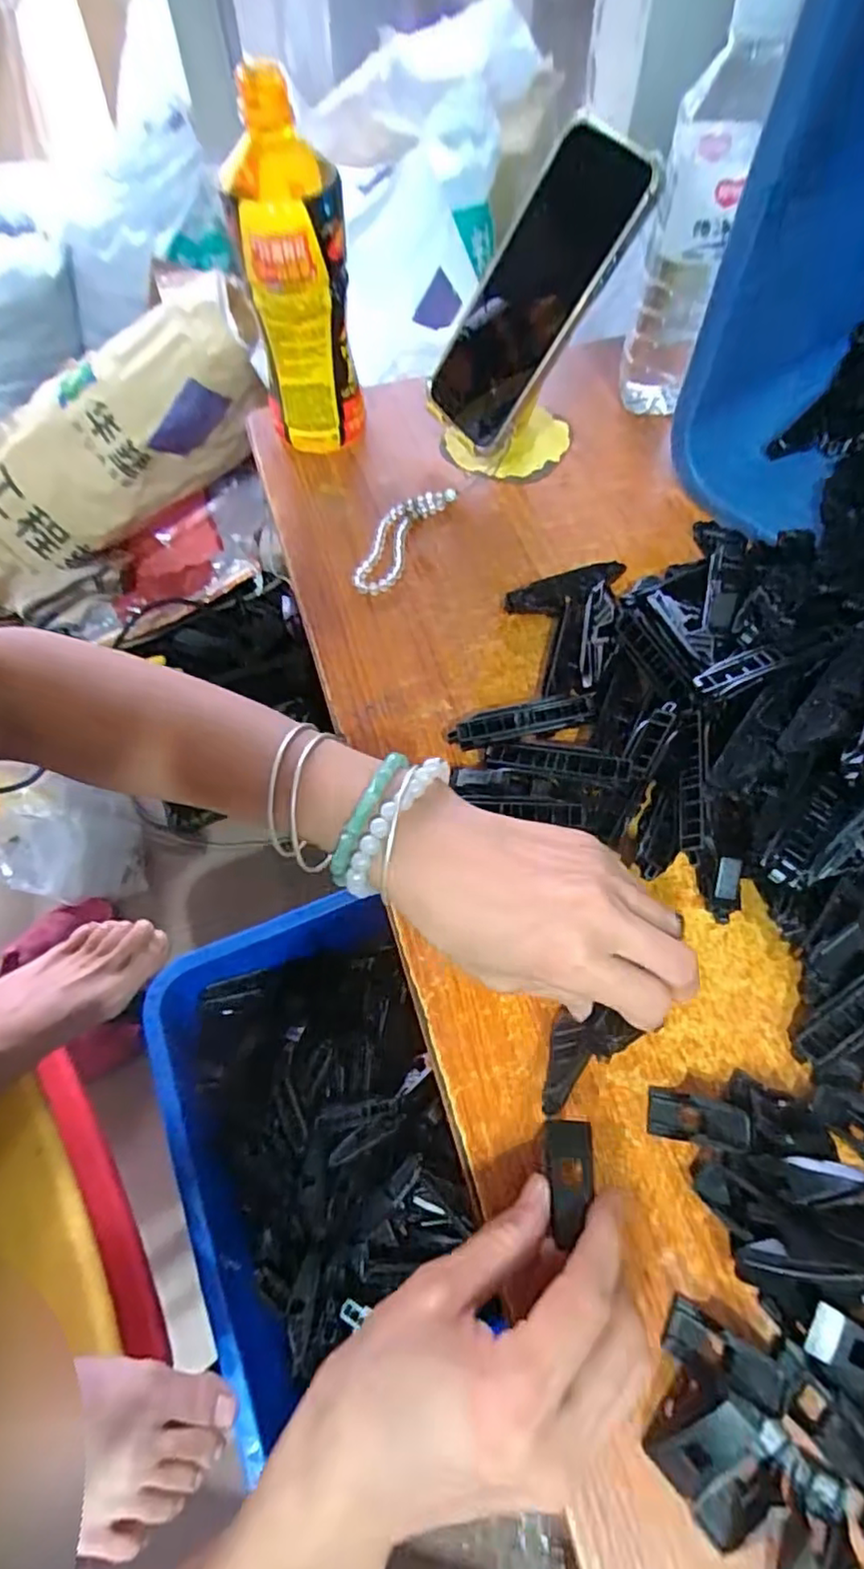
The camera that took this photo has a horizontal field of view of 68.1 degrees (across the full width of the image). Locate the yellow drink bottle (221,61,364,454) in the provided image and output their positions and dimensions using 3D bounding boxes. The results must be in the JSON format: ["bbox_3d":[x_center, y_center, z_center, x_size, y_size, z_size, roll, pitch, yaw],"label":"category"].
[{"bbox_3d":[-0.086,-0.319,0.418,0.065,0.188,0.072,-11,63,-4],"label":"yellow drink bottle"}]

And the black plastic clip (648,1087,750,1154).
[{"bbox_3d":[0.114,0.143,0.272,0.040,0.007,0.019,5,62,19],"label":"black plastic clip"}]

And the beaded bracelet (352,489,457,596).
[{"bbox_3d":[-0.022,-0.170,0.440,0.033,0.007,0.106,23,65,13],"label":"beaded bracelet"}]

